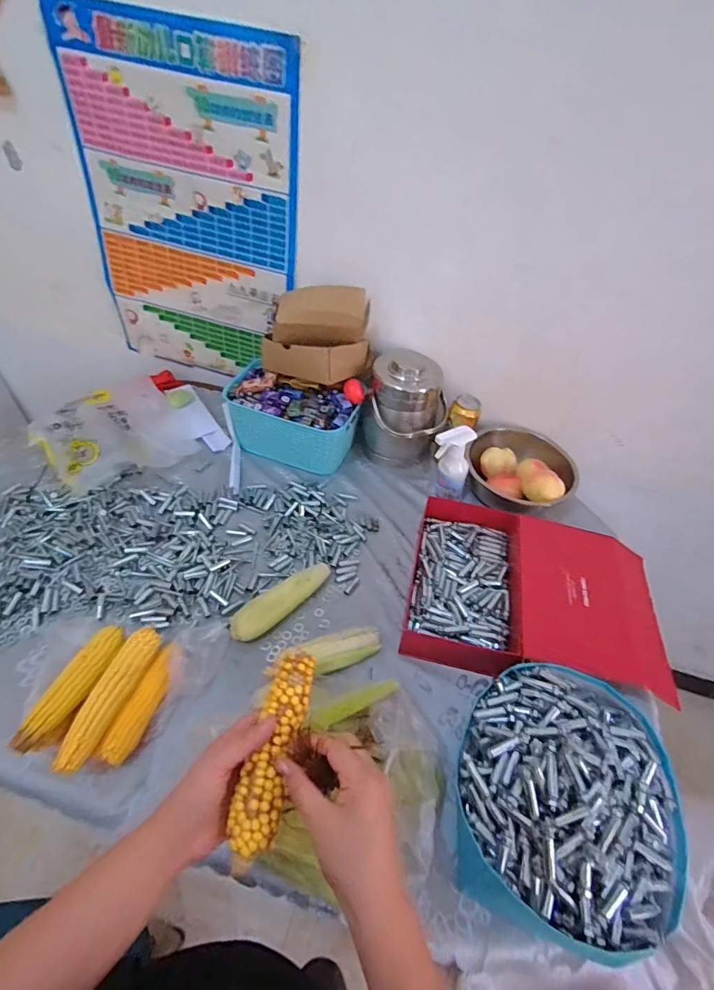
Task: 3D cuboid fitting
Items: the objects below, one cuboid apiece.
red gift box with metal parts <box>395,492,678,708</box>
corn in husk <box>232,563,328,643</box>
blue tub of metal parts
[{"bbox_3d":[0.308,0.174,0.820,0.419,0.095,0.312,12,46,4],"label":"red gift box with metal parts"},{"bbox_3d":[-0.123,0.177,0.786,0.187,0.053,0.047,-27,55,-29],"label":"corn in husk"},{"bbox_3d":[0.269,0.372,0.598,0.272,0.129,0.303,23,48,14],"label":"blue tub of metal parts"}]

